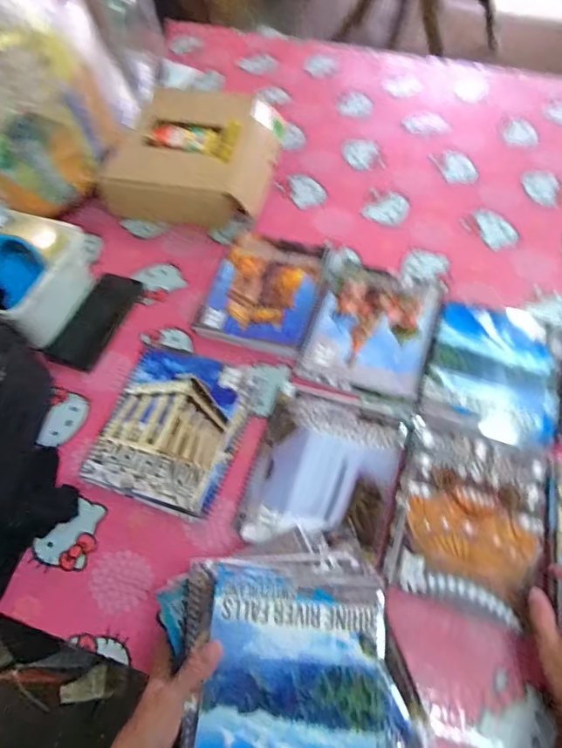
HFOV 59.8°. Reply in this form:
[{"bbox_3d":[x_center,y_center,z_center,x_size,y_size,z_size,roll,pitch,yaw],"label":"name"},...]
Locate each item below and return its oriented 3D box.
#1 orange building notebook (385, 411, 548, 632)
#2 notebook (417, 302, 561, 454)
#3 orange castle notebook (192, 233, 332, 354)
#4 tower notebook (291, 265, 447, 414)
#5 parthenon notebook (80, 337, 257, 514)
[{"bbox_3d":[0.212,0.155,0.550,0.159,0.007,0.198,15,61,11],"label":"orange building notebook"},{"bbox_3d":[0.282,-0.007,0.640,0.165,0.006,0.196,18,62,12],"label":"notebook"},{"bbox_3d":[-0.025,-0.126,0.715,0.156,0.008,0.200,11,61,9],"label":"orange castle notebook"},{"bbox_3d":[0.128,-0.063,0.675,0.160,0.012,0.201,18,62,12],"label":"tower notebook"},{"bbox_3d":[-0.130,0.059,0.604,0.159,0.014,0.194,16,61,11],"label":"parthenon notebook"}]

